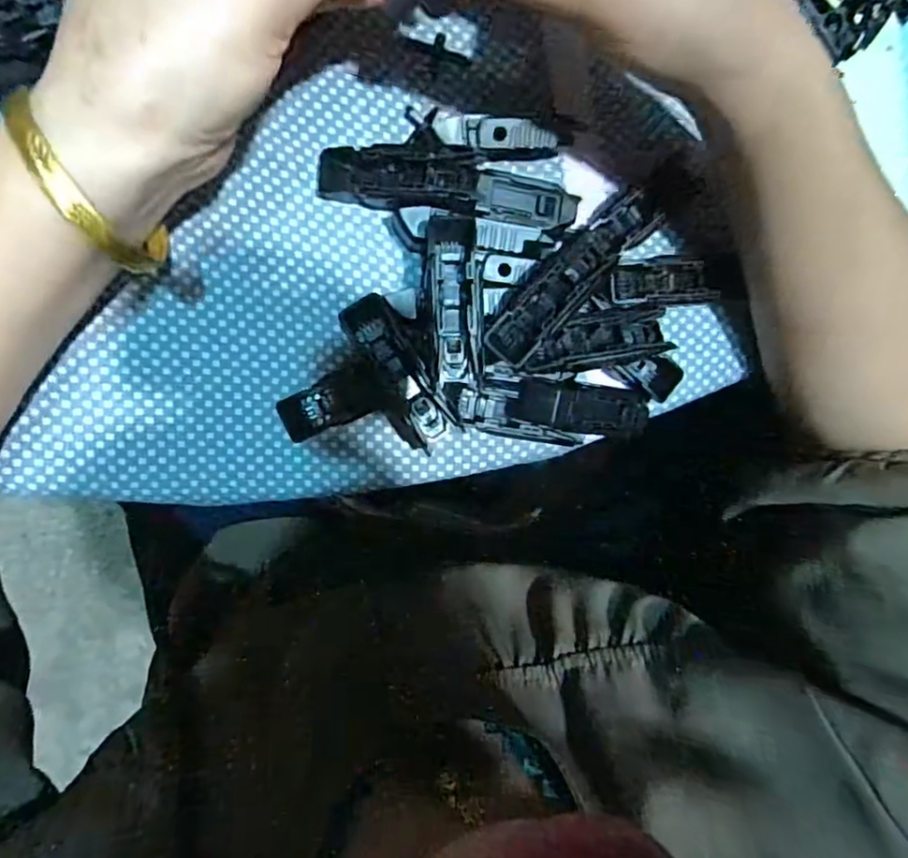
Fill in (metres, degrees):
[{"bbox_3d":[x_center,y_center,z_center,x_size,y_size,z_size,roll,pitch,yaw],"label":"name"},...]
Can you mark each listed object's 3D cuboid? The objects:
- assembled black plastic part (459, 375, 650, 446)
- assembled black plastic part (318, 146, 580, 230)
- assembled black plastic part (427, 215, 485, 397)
[{"bbox_3d":[0.046,-0.008,0.265,0.085,0.015,0.027,7,92,-10],"label":"assembled black plastic part"},{"bbox_3d":[-0.001,-0.101,0.247,0.108,0.022,0.021,7,92,-10],"label":"assembled black plastic part"},{"bbox_3d":[0.001,-0.051,0.237,0.020,0.016,0.066,-6,94,-9],"label":"assembled black plastic part"}]

